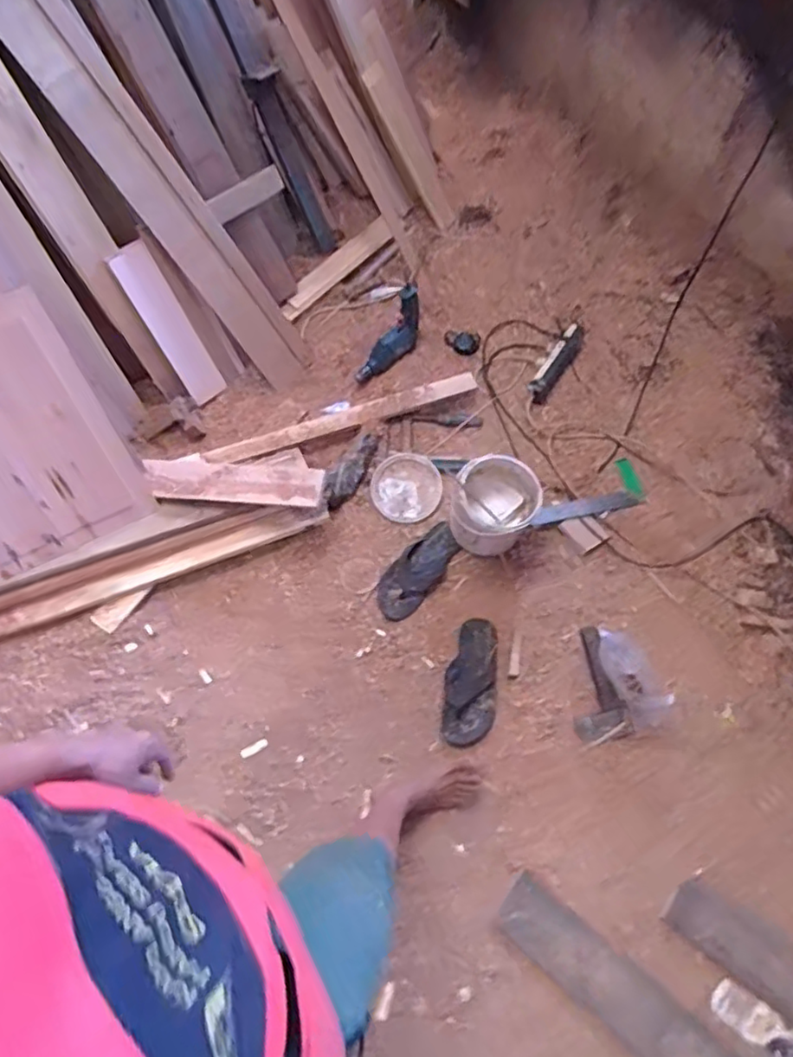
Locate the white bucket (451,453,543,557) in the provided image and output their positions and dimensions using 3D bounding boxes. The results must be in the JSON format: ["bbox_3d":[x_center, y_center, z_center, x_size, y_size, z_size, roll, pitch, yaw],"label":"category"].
[{"bbox_3d":[0.228,-0.048,1.467,0.187,0.223,0.193,0,68,-1],"label":"white bucket"}]

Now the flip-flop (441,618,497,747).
[{"bbox_3d":[0.168,0.343,1.405,0.112,0.027,0.276,5,65,3],"label":"flip-flop"}]

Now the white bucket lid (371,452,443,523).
[{"bbox_3d":[0.028,-0.109,1.610,0.175,0.020,0.186,0,65,0],"label":"white bucket lid"}]

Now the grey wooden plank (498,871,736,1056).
[{"bbox_3d":[0.428,0.883,1.162,0.519,0.019,0.112,37,71,16],"label":"grey wooden plank"}]

